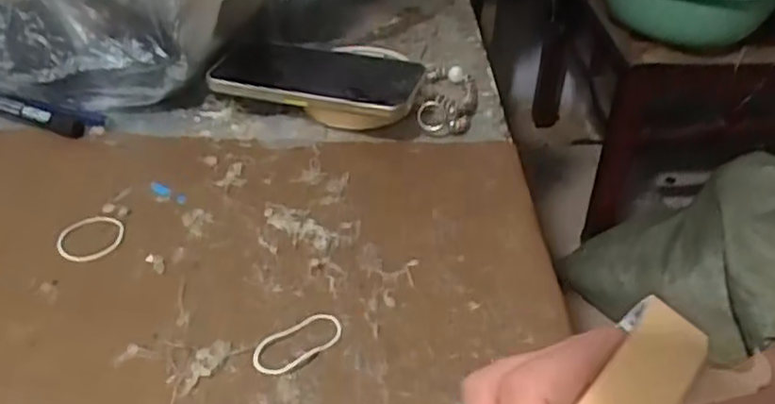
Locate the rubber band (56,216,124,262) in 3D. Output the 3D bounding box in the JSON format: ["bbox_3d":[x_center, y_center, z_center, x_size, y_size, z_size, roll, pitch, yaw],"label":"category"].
[{"bbox_3d":[-0.182,0.022,0.437,0.042,0.004,0.041,6,41,10],"label":"rubber band"}]

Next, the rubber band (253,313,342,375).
[{"bbox_3d":[-0.046,0.074,0.374,0.051,0.004,0.024,-24,45,-29],"label":"rubber band"}]

